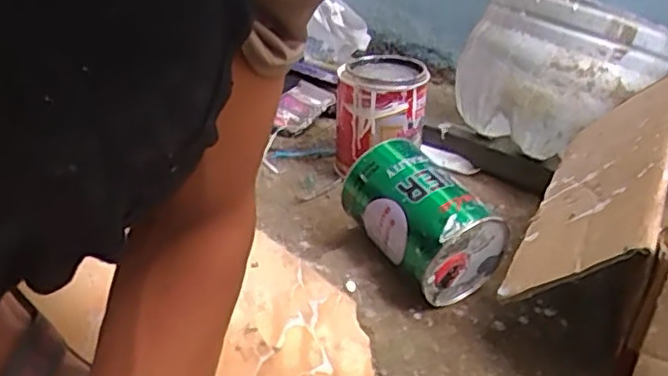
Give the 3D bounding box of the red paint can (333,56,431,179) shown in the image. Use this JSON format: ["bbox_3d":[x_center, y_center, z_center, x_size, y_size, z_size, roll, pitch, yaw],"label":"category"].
[{"bbox_3d":[0.052,-0.080,0.772,0.099,0.141,0.095,4,31,-3],"label":"red paint can"}]

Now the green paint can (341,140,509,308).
[{"bbox_3d":[0.084,0.031,0.632,0.099,0.102,0.148,-17,38,-32],"label":"green paint can"}]

